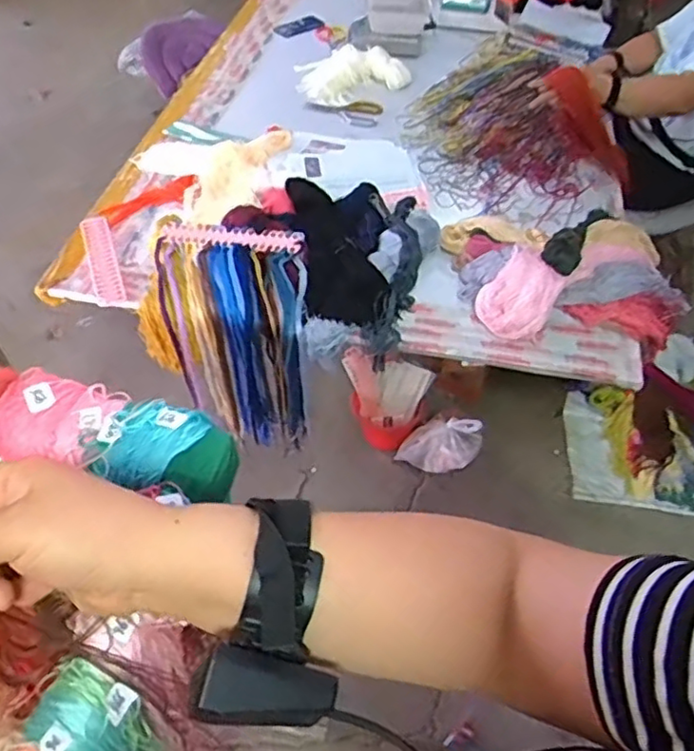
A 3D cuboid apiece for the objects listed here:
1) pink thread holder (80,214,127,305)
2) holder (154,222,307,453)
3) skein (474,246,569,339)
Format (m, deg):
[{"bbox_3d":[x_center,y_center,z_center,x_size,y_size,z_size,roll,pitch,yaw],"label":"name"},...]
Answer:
[{"bbox_3d":[-0.524,-0.257,1.359,0.058,0.013,0.293,-18,53,-15],"label":"pink thread holder"},{"bbox_3d":[-0.237,-0.084,1.403,0.297,0.425,0.271,-1,50,-1],"label":"holder"},{"bbox_3d":[0.332,-0.158,1.215,0.126,0.108,0.131,0,50,0],"label":"skein"}]

